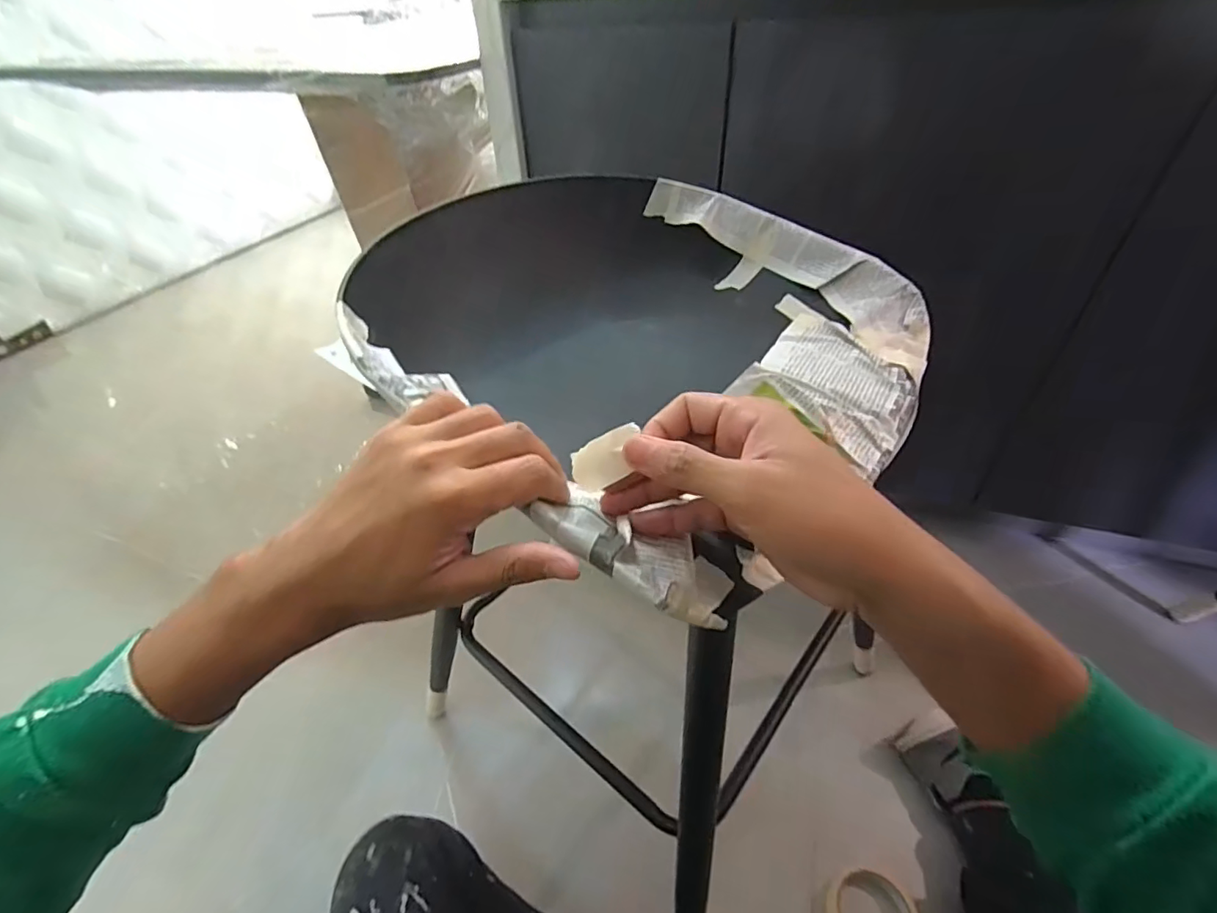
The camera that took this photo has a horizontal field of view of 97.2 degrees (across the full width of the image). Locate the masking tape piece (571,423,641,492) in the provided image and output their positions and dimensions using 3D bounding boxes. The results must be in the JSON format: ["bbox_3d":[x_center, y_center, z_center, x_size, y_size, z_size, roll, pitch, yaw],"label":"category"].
[{"bbox_3d":[0.002,0.000,0.267,0.047,0.005,0.023,-32,94,-38],"label":"masking tape piece"}]

